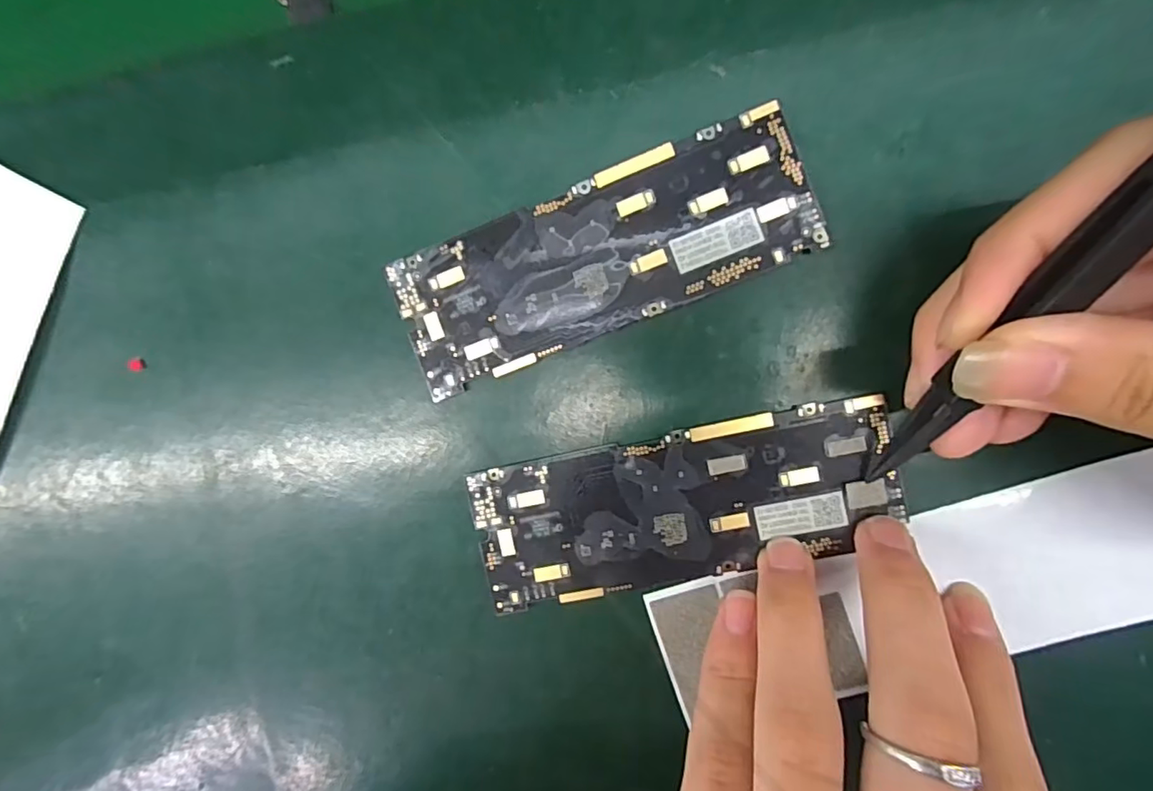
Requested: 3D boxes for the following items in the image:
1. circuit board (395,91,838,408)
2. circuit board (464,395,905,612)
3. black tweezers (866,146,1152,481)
[{"bbox_3d":[0.006,-0.041,0.166,0.123,0.004,0.043,-21,91,8],"label":"circuit board"},{"bbox_3d":[0.031,0.033,0.167,0.122,0.004,0.044,-14,92,7],"label":"circuit board"},{"bbox_3d":[0.098,-0.017,0.117,0.010,0.005,0.110,25,132,5],"label":"black tweezers"}]

